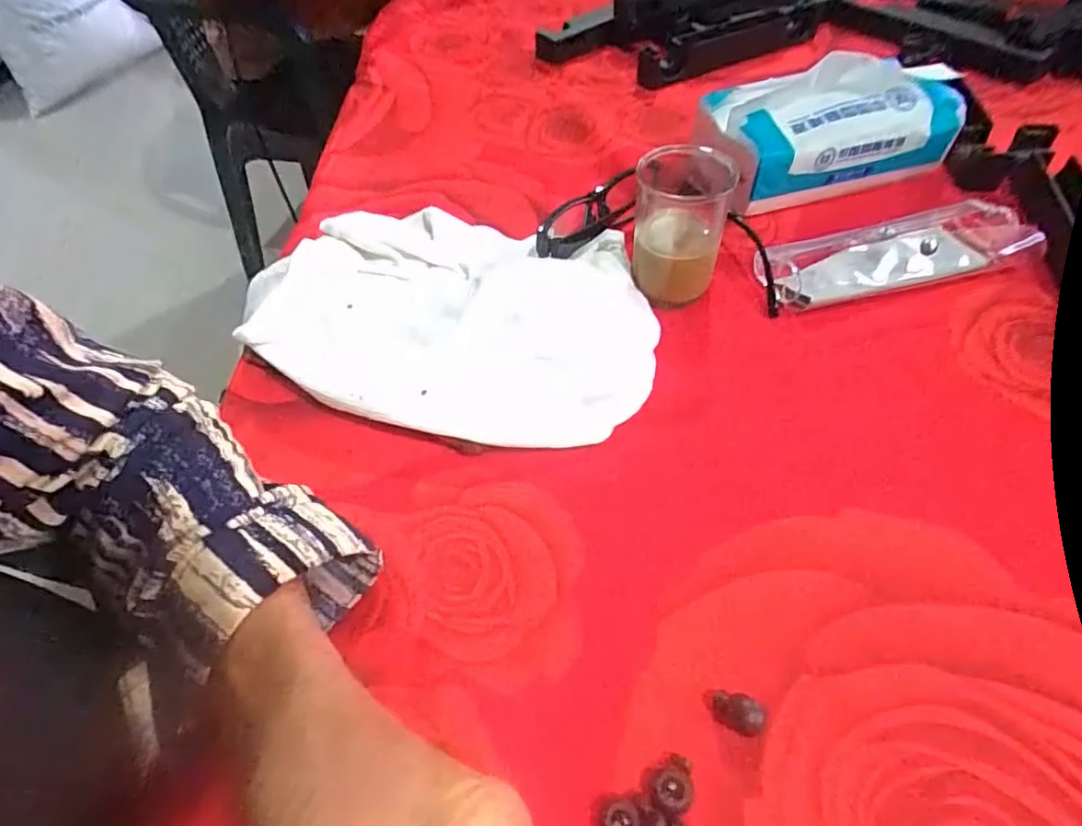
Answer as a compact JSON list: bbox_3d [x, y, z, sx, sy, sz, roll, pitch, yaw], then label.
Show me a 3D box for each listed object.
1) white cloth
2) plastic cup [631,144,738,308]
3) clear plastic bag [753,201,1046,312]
[{"bbox_3d":[-0.052,-0.060,0.357,0.237,0.040,0.166,11,54,13],"label":"white cloth"},{"bbox_3d":[0.081,-0.111,0.359,0.049,0.075,0.056,3,52,7],"label":"plastic cup"},{"bbox_3d":[0.220,-0.100,0.369,0.164,0.031,0.049,-11,52,-4],"label":"clear plastic bag"}]

